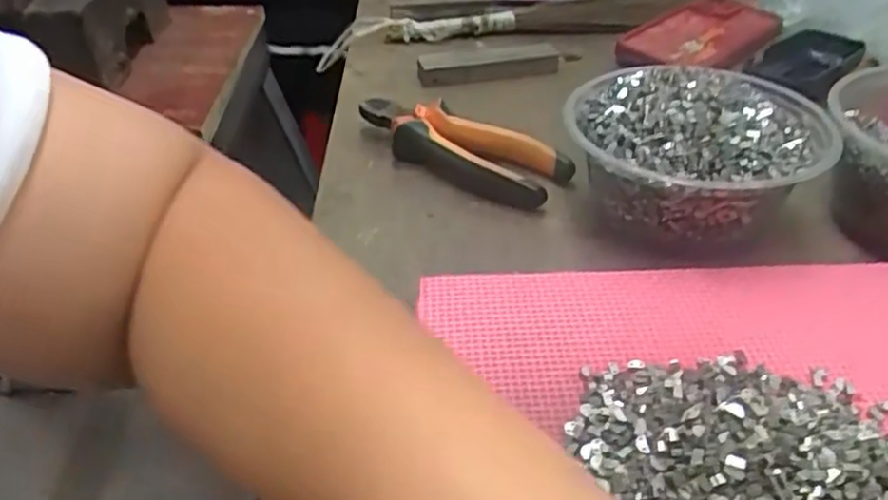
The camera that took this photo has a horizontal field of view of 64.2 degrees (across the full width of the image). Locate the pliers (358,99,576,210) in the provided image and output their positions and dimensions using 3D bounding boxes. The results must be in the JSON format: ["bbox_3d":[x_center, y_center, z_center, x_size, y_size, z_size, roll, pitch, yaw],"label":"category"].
[{"bbox_3d":[0.007,-0.068,0.451,0.145,0.029,0.053,23,44,28],"label":"pliers"}]

